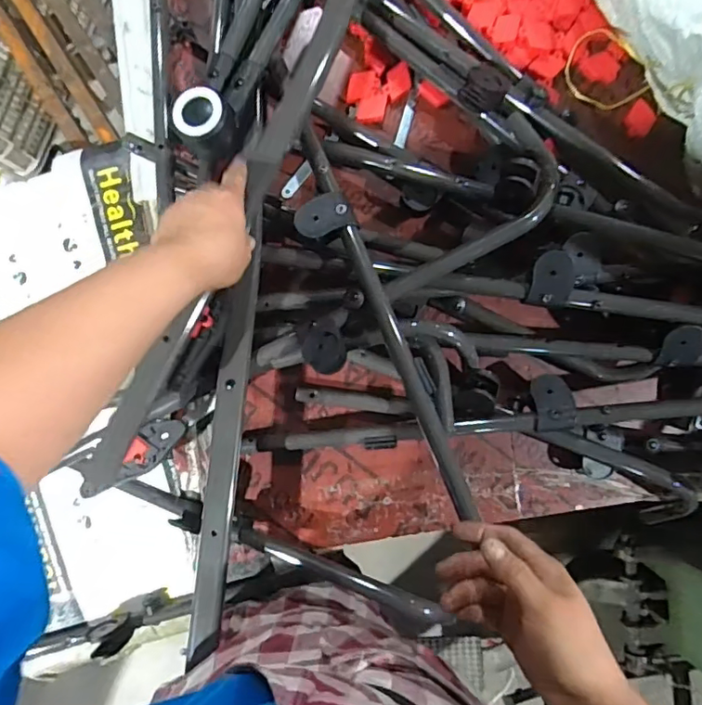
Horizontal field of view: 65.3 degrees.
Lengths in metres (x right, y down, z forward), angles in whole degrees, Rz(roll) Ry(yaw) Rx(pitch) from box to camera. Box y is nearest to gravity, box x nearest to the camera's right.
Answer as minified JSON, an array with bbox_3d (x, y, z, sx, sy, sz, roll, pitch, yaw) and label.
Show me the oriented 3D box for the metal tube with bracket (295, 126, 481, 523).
[{"bbox_3d":[0.019,-0.038,0.564,0.054,0.018,0.432,-23,78,-3],"label":"metal tube with bracket"}]

